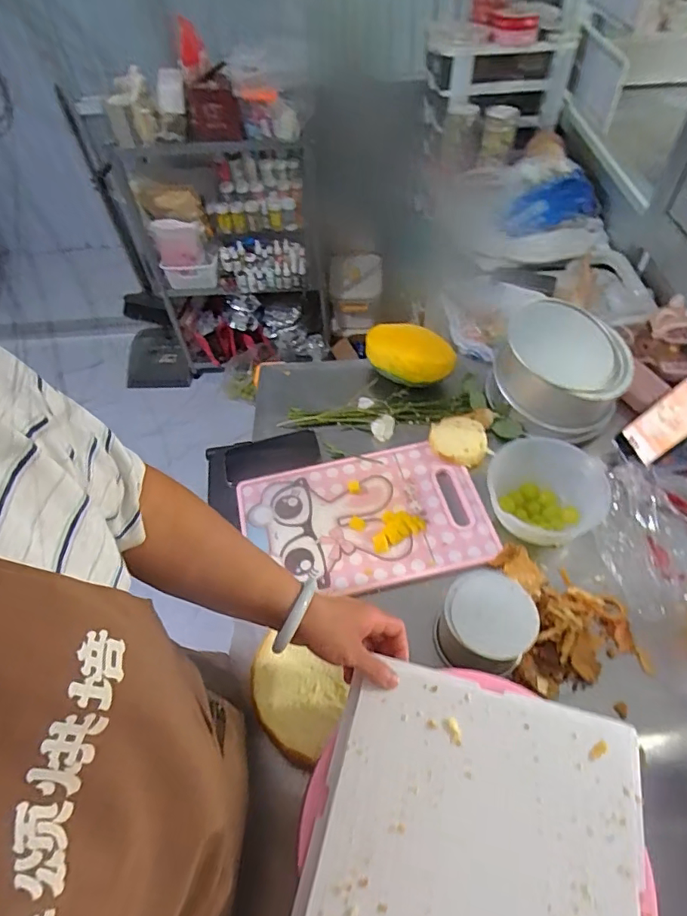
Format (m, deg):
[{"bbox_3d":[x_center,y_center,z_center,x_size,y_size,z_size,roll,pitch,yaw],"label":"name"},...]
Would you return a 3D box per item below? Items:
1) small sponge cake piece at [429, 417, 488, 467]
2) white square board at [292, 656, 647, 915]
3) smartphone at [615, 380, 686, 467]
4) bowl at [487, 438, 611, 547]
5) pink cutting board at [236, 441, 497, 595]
[{"bbox_3d":[0.186,-0.031,0.832,0.093,0.024,0.079,17,56,16],"label":"small sponge cake piece"},{"bbox_3d":[0.108,0.328,0.427,0.262,0.017,0.264,11,55,12],"label":"white square board"},{"bbox_3d":[0.474,-0.051,0.748,0.018,0.144,0.066,-2,53,-42],"label":"smartphone"},{"bbox_3d":[0.279,0.060,0.720,0.146,0.088,0.148,-2,53,2],"label":"bowl"},{"bbox_3d":[0.030,0.088,0.770,0.348,0.018,0.228,-12,53,-4],"label":"pink cutting board"}]

